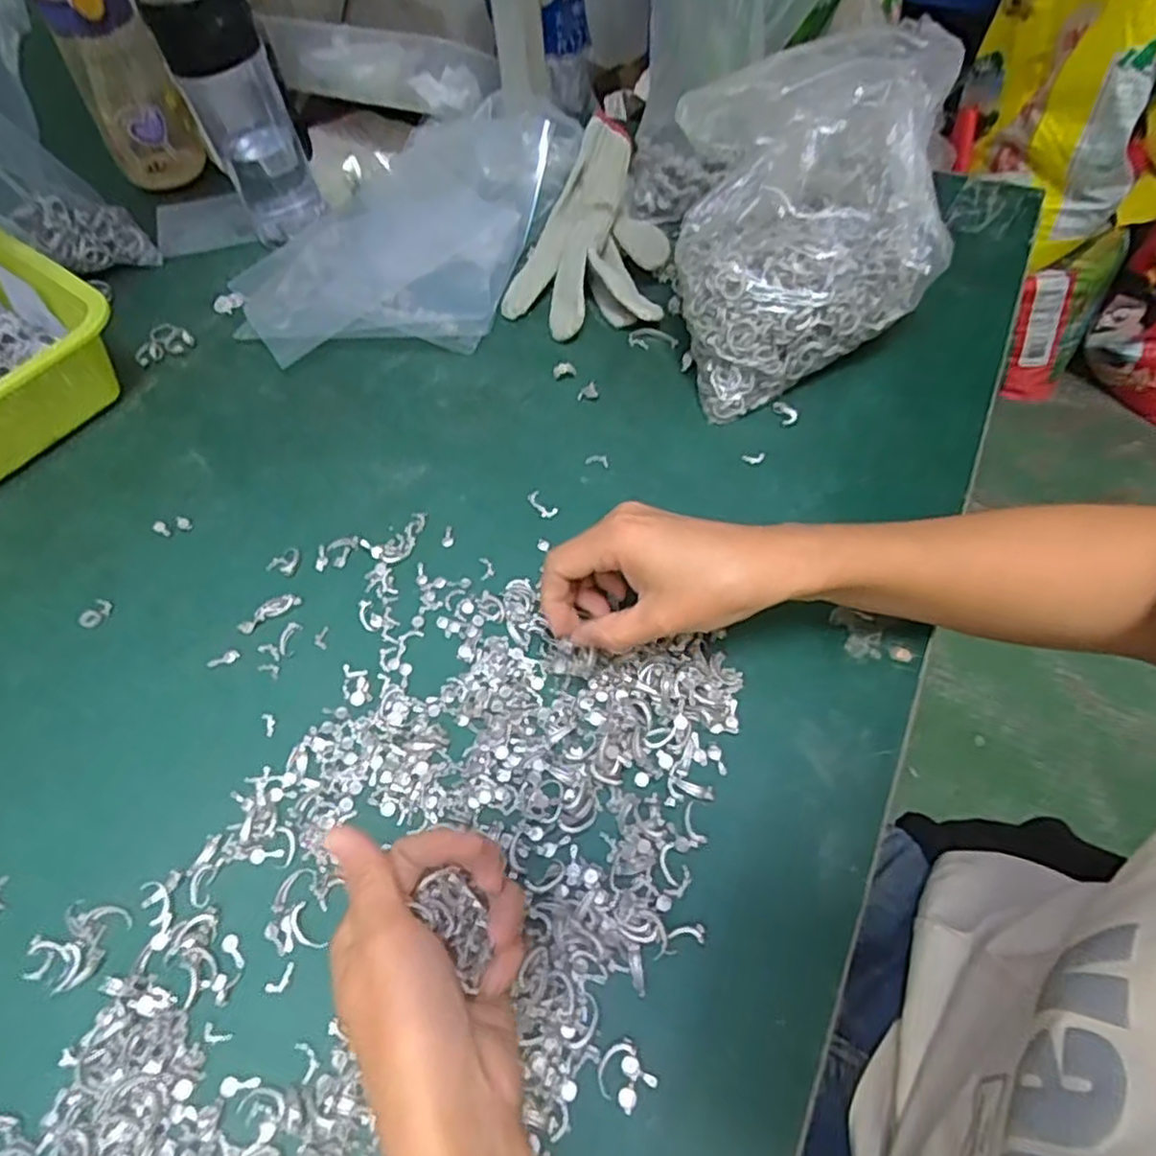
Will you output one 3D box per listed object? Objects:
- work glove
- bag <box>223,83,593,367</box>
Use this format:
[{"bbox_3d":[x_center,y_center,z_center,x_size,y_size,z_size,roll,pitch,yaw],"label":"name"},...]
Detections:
[{"bbox_3d":[0.011,-0.276,0.567,0.122,0.066,0.190,6,58,7],"label":"work glove"},{"bbox_3d":[-0.145,-0.293,0.585,0.229,0.066,0.292,19,60,14],"label":"bag"}]

